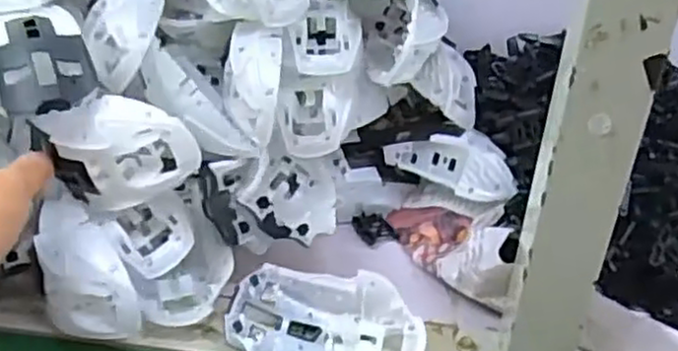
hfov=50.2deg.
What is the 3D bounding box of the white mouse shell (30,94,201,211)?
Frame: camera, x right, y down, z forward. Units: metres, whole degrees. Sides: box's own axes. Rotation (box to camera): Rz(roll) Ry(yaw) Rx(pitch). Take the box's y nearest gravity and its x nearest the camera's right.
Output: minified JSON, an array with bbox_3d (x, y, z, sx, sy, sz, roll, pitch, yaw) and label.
[{"bbox_3d":[-0.129,-0.010,0.420,0.092,0.064,0.031,7,29,10],"label":"white mouse shell"}]

